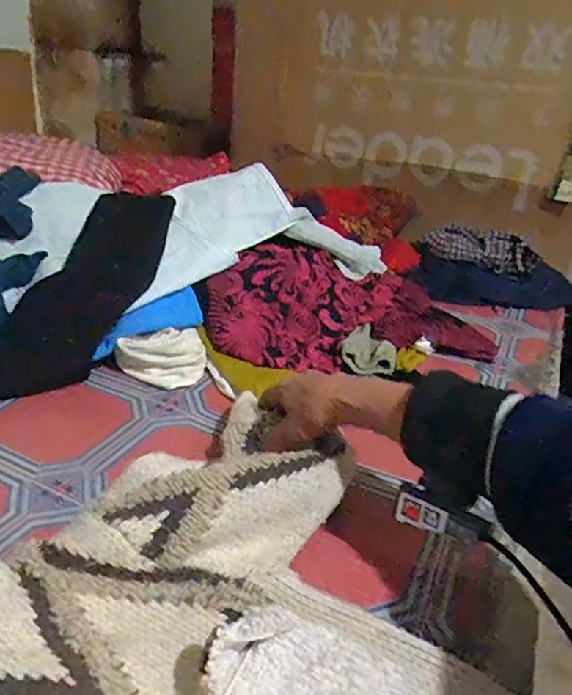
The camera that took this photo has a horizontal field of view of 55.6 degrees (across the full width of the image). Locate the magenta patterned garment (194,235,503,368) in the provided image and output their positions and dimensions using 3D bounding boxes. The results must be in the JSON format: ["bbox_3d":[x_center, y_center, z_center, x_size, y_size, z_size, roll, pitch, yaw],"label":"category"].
[{"bbox_3d":[0.096,-0.069,0.788,0.426,0.083,0.218,-4,30,-19],"label":"magenta patterned garment"}]

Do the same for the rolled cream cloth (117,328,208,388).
[{"bbox_3d":[-0.151,0.016,0.677,0.102,0.022,0.076,-14,74,-22],"label":"rolled cream cloth"}]

